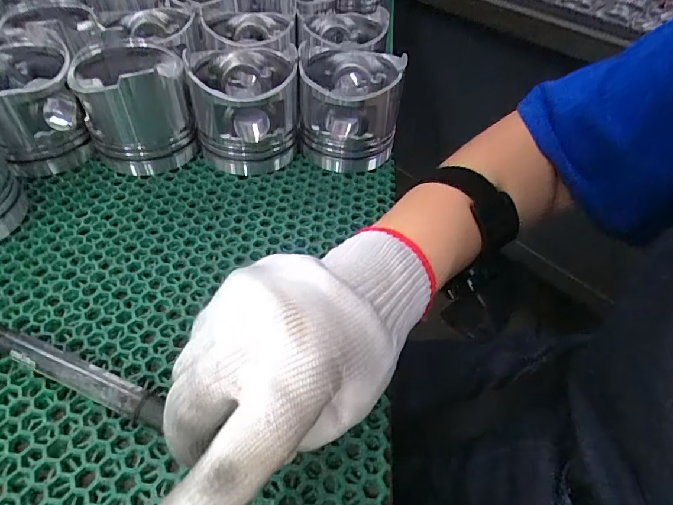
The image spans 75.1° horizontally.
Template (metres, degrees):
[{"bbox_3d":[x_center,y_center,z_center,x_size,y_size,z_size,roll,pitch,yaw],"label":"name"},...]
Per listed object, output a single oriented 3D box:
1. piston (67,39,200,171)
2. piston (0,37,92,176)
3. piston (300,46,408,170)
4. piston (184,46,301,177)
[{"bbox_3d":[-0.173,-0.129,0.384,0.083,0.086,0.080,-12,50,-14],"label":"piston"},{"bbox_3d":[-0.263,-0.126,0.378,0.084,0.081,0.089,-15,51,-17],"label":"piston"},{"bbox_3d":[0.010,-0.135,0.405,0.088,0.086,0.091,0,49,-5],"label":"piston"},{"bbox_3d":[-0.081,-0.131,0.394,0.091,0.085,0.091,2,48,-2],"label":"piston"}]

